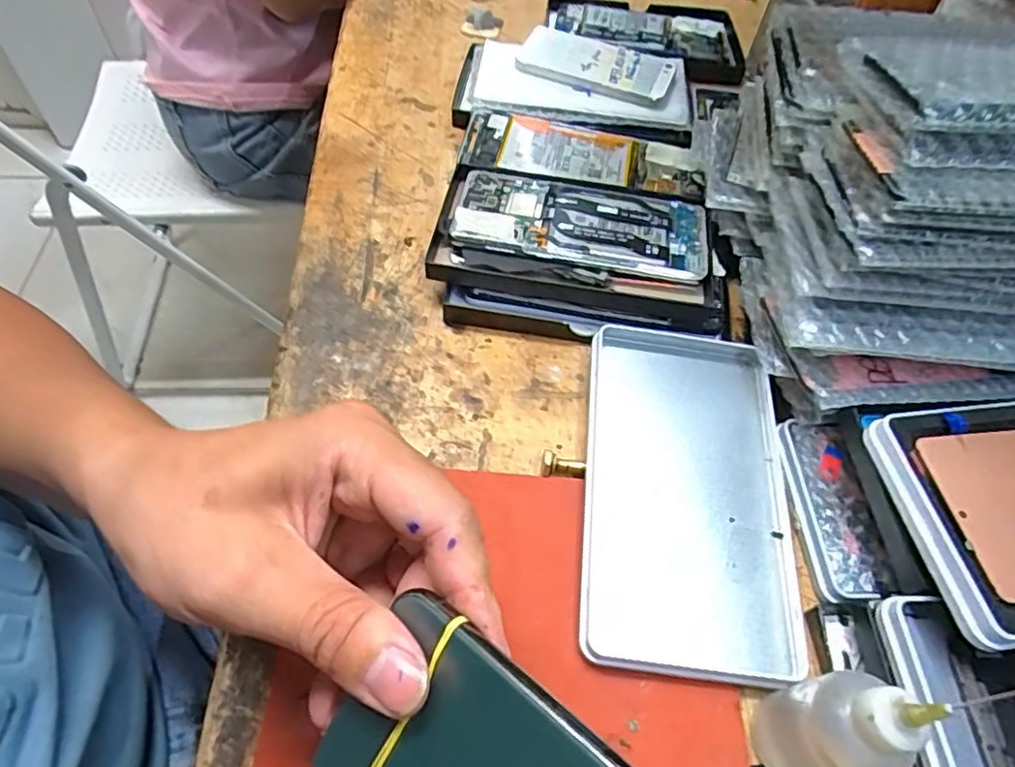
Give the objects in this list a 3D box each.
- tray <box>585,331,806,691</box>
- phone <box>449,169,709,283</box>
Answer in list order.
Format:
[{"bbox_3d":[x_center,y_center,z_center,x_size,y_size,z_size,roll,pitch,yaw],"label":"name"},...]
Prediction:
[{"bbox_3d":[0.093,0.054,0.325,0.101,0.020,0.180,6,56,0],"label":"tray"},{"bbox_3d":[0.047,-0.103,0.403,0.160,0.006,0.070,12,59,5],"label":"phone"}]

